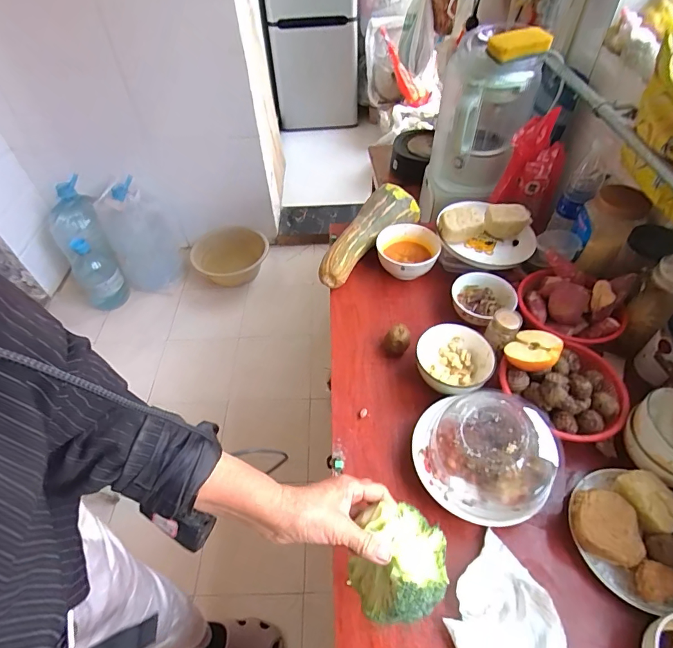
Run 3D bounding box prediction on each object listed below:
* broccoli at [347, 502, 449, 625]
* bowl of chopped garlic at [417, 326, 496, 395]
[{"bbox_3d":[0.064,0.235,0.417,0.097,0.081,0.094,-1,49,2],"label":"broccoli"},{"bbox_3d":[0.189,0.063,0.677,0.116,0.049,0.124,-1,49,2],"label":"bowl of chopped garlic"}]

